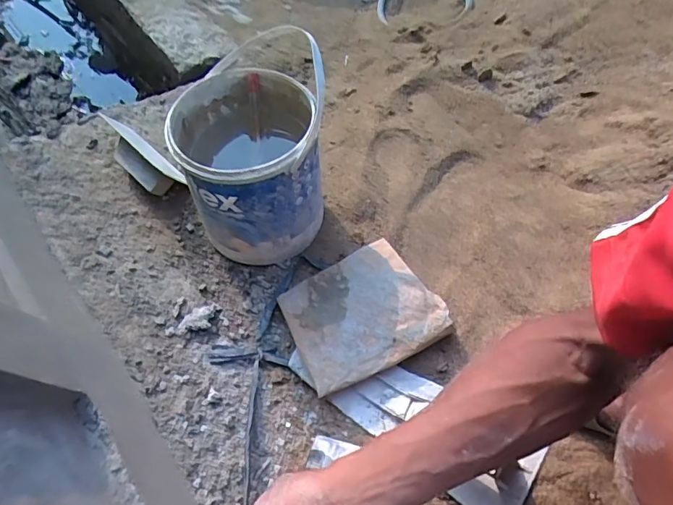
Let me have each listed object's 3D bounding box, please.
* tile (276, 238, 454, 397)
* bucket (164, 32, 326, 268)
[{"bbox_3d":[0.030,0.072,0.603,0.177,0.015,0.154,-27,58,-2],"label":"tile"},{"bbox_3d":[-0.106,-0.118,0.640,0.184,0.228,0.192,-5,62,-2],"label":"bucket"}]

